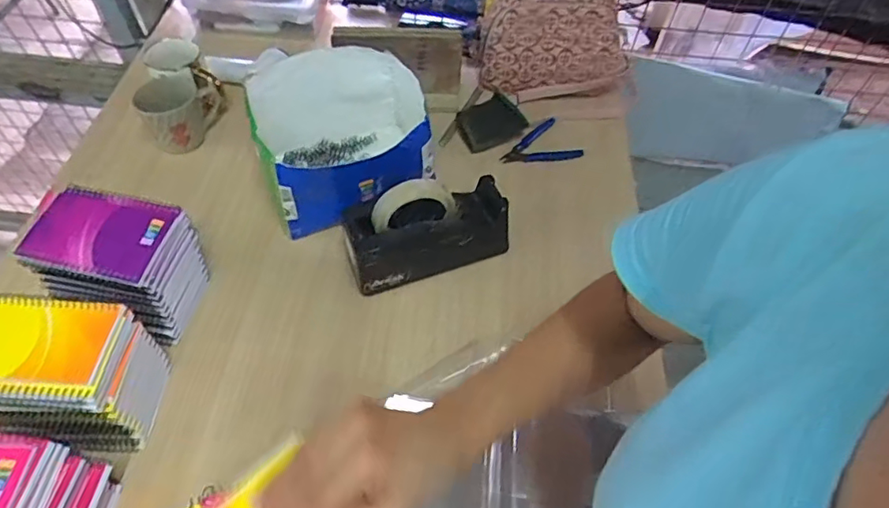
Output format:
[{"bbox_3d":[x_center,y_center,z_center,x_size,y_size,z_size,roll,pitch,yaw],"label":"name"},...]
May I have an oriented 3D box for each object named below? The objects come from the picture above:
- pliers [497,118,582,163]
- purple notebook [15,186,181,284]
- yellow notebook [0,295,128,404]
[{"bbox_3d":[0.144,-0.164,0.868,0.115,0.019,0.087,-23,60,-18],"label":"pliers"},{"bbox_3d":[-0.344,-0.025,0.567,0.119,0.017,0.096,13,53,0],"label":"purple notebook"},{"bbox_3d":[-0.368,0.082,0.506,0.133,0.014,0.094,4,55,0],"label":"yellow notebook"}]

